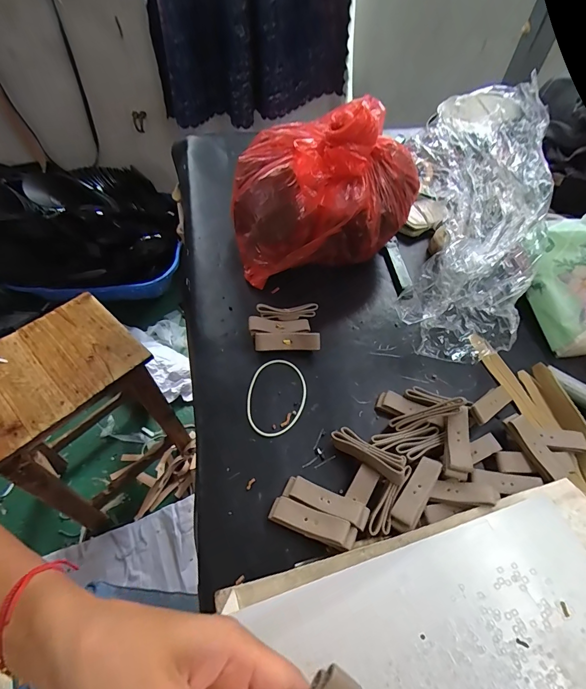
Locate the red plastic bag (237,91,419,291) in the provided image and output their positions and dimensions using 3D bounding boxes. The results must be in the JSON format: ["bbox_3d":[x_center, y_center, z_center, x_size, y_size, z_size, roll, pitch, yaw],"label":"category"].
[{"bbox_3d":[0.033,-0.180,0.422,0.205,0.164,0.143,-5,55,-7],"label":"red plastic bag"}]

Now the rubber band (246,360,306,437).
[{"bbox_3d":[-0.016,0.051,0.353,0.055,0.004,0.083,14,55,3],"label":"rubber band"}]

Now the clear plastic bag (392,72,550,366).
[{"bbox_3d":[0.212,-0.168,0.417,0.133,0.099,0.370,10,66,5],"label":"clear plastic bag"}]

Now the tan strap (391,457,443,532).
[{"bbox_3d":[0.099,0.118,0.287,0.020,0.007,0.061,32,60,20],"label":"tan strap"}]

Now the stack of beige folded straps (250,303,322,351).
[{"bbox_3d":[-0.010,-0.016,0.390,0.071,0.027,0.052,-1,54,-3],"label":"stack of beige folded straps"}]

